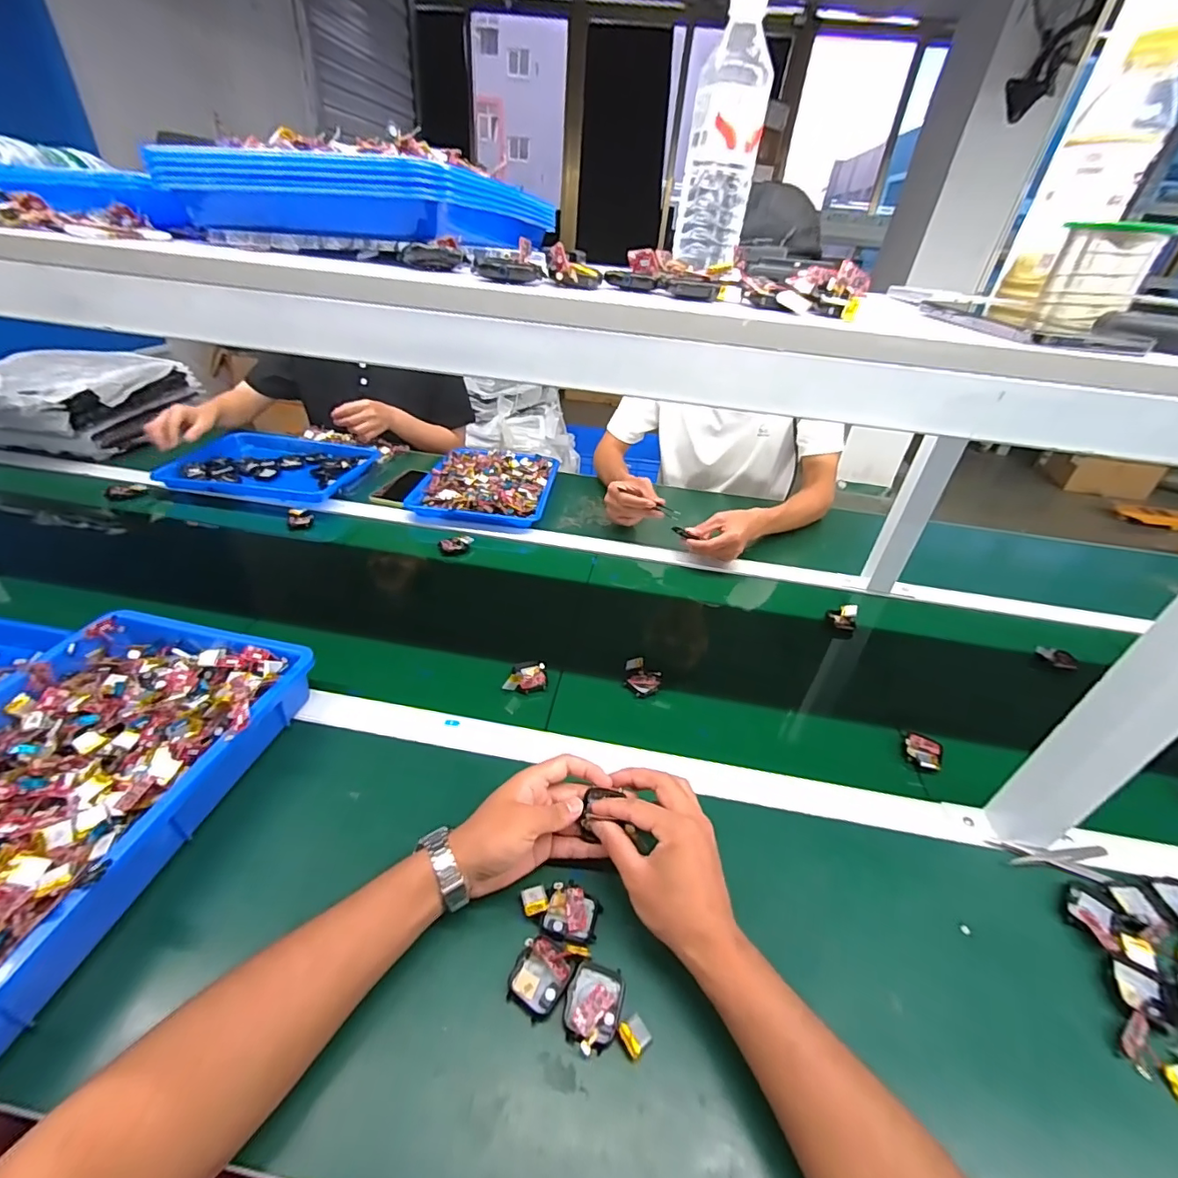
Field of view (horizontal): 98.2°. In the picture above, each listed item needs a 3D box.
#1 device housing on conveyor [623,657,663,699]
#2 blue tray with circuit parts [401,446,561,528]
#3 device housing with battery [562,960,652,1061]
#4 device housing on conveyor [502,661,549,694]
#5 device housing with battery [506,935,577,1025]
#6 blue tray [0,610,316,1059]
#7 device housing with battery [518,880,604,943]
[{"bbox_3d":[0.067,0.110,0.639,0.044,0.012,0.061,9,36,5],"label":"device housing on conveyor"},{"bbox_3d":[-0.195,-0.219,1.031,0.246,0.045,0.316,9,36,4],"label":"blue tray with circuit parts"},{"bbox_3d":[0.013,0.299,0.364,0.059,0.011,0.051,9,36,5],"label":"device housing with battery"},{"bbox_3d":[-0.078,0.105,0.621,0.053,0.020,0.041,-4,37,-13],"label":"device housing on conveyor"},{"bbox_3d":[-0.036,0.283,0.375,0.039,0.014,0.045,23,40,23],"label":"device housing with battery"},{"bbox_3d":[-0.451,0.166,0.429,0.248,0.061,0.382,11,36,7],"label":"blue tray"},{"bbox_3d":[-0.023,0.259,0.412,0.062,0.011,0.039,12,36,8],"label":"device housing with battery"}]

